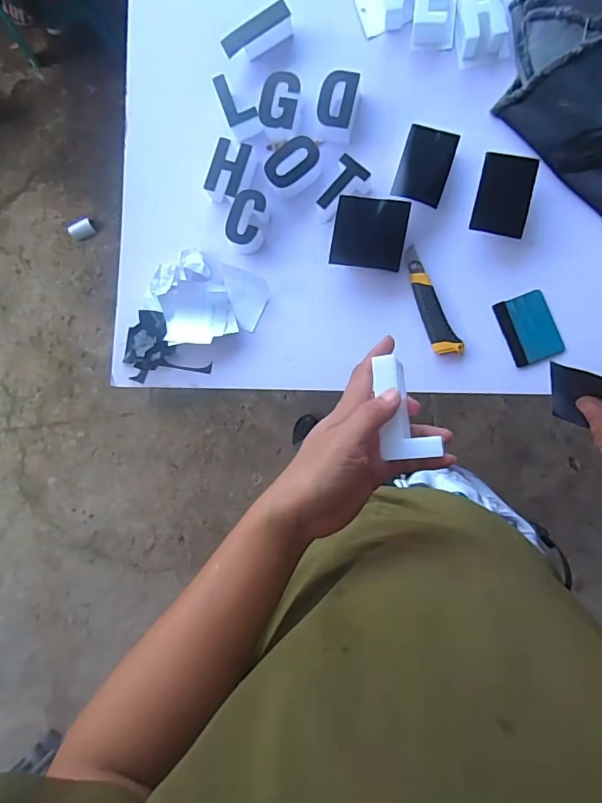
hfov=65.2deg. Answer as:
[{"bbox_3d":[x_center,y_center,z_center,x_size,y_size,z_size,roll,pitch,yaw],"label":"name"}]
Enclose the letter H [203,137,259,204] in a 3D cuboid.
[{"bbox_3d":[-0.108,-0.355,0.728,0.060,0.034,0.089,22,92,7],"label":"letter H"}]

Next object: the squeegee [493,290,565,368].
[{"bbox_3d":[0.332,-0.107,0.681,0.072,0.005,0.096,-21,87,7],"label":"squeegee"}]

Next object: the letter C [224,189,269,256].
[{"bbox_3d":[-0.083,-0.277,0.726,0.052,0.039,0.087,13,90,9],"label":"letter C"}]

